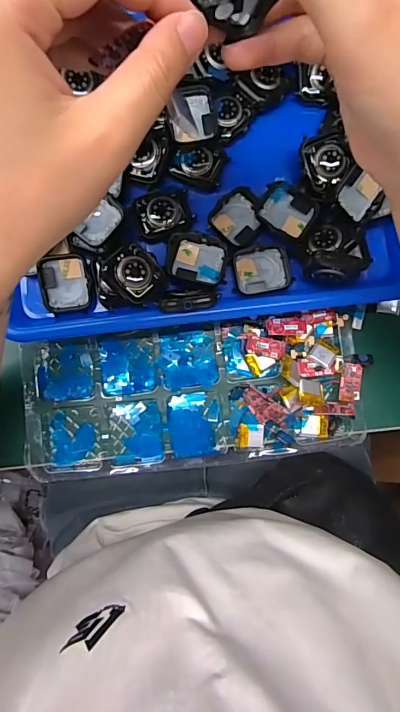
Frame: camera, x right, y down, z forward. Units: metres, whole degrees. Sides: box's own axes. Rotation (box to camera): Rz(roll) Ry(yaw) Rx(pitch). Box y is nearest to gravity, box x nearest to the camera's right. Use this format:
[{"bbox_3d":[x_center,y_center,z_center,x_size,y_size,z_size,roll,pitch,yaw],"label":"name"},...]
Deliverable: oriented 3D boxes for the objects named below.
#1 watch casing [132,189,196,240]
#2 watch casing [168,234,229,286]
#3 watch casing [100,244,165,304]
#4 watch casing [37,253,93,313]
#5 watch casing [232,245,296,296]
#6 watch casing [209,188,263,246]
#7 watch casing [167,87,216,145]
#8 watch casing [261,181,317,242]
[{"bbox_3d":[-0.029,-0.112,0.327,0.043,0.005,0.034,-20,85,-2],"label":"watch casing"},{"bbox_3d":[-0.002,-0.072,0.323,0.046,0.013,0.037,11,85,0],"label":"watch casing"},{"bbox_3d":[-0.049,-0.060,0.314,0.042,0.012,0.036,45,81,-12],"label":"watch casing"},{"bbox_3d":[-0.102,-0.055,0.325,0.037,0.008,0.042,-7,99,-6],"label":"watch casing"},{"bbox_3d":[0.048,-0.067,0.330,0.043,0.009,0.035,-11,85,-1],"label":"watch casing"},{"bbox_3d":[0.030,-0.107,0.330,0.039,0.011,0.036,-44,87,-4],"label":"watch casing"},{"bbox_3d":[-0.006,-0.186,0.327,0.035,0.009,0.041,-9,85,-1],"label":"watch casing"},{"bbox_3d":[0.067,-0.111,0.327,0.040,0.009,0.034,32,85,2],"label":"watch casing"}]

